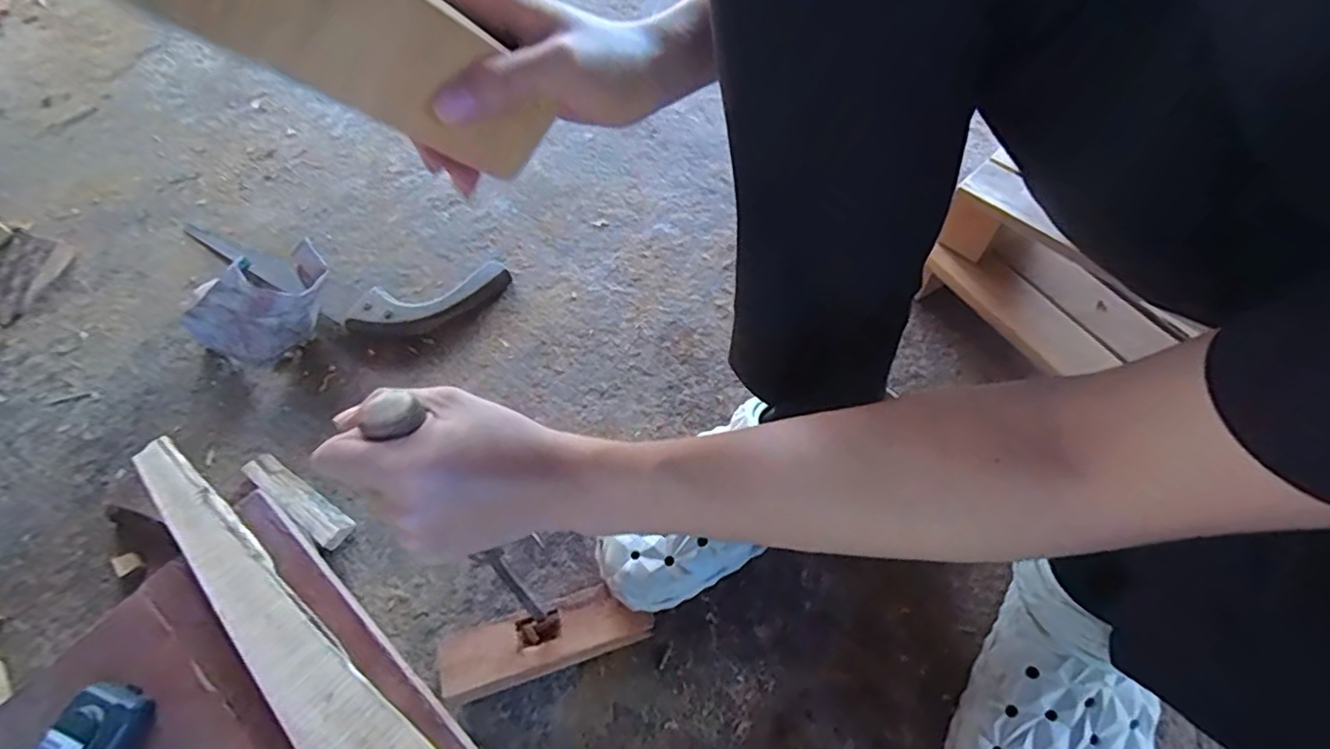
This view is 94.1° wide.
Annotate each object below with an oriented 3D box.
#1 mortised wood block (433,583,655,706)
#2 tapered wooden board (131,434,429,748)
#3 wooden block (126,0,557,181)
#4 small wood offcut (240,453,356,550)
[{"bbox_3d":[-0.092,0.207,0.486,0.158,0.045,0.052,-16,59,-5],"label":"mortised wood block"},{"bbox_3d":[-0.263,0.161,0.418,0.356,0.012,0.055,39,69,23],"label":"tapered wooden board"},{"bbox_3d":[-0.124,-0.141,0.260,0.014,0.177,0.058,48,111,31],"label":"wooden block"},{"bbox_3d":[-0.335,0.113,0.563,0.118,0.024,0.028,30,66,18],"label":"small wood offcut"}]

